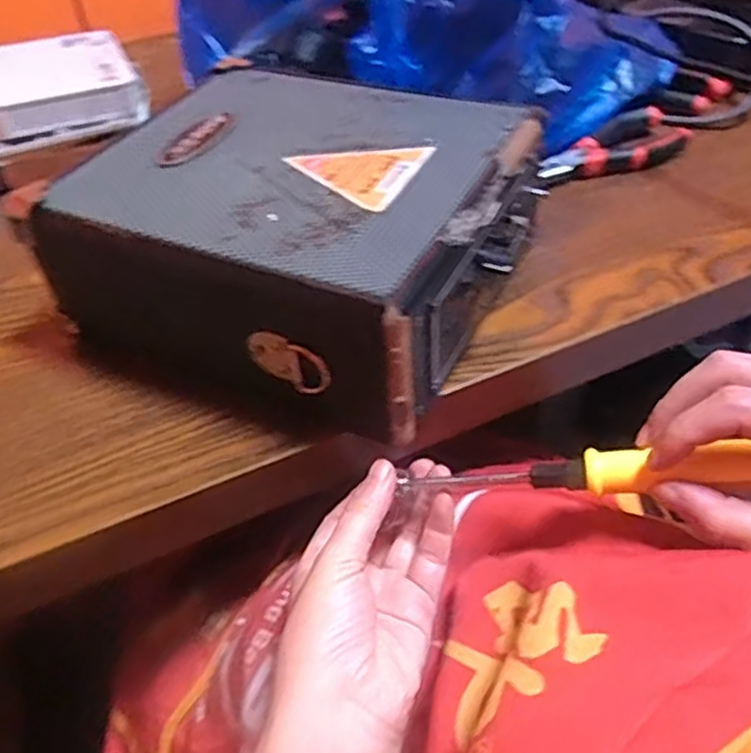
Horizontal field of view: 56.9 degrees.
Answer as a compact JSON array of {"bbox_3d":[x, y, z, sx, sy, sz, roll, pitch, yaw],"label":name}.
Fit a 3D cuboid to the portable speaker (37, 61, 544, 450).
[{"bbox_3d":[-0.035,-0.086,0.420,0.223,0.096,0.212,20,52,22],"label":"portable speaker"}]

